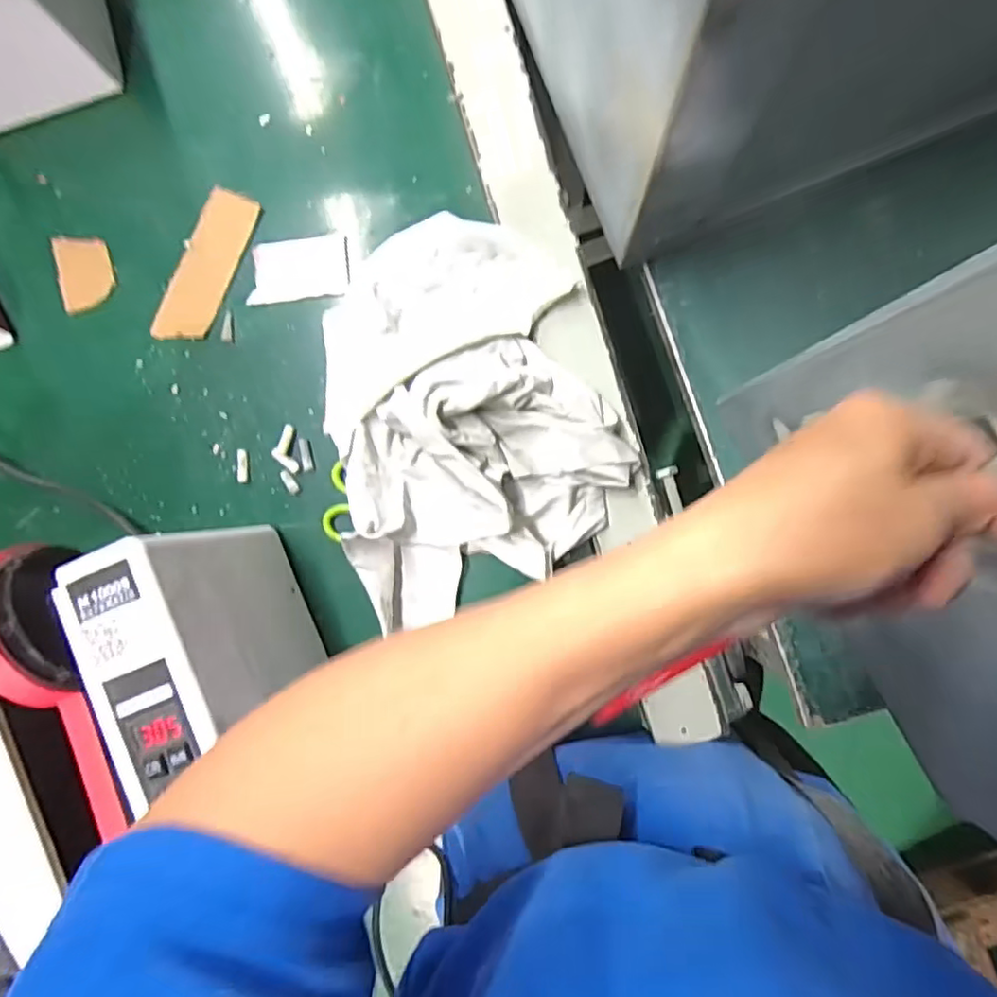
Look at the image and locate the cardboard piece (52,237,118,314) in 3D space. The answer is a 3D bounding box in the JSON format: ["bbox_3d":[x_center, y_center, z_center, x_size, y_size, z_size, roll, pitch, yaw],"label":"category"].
[{"bbox_3d":[-0.305,-0.168,0.460,0.040,0.006,0.053,-10,94,2],"label":"cardboard piece"}]

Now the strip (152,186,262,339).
[{"bbox_3d":[-0.212,-0.166,0.450,0.040,0.005,0.115,27,93,6],"label":"strip"}]

